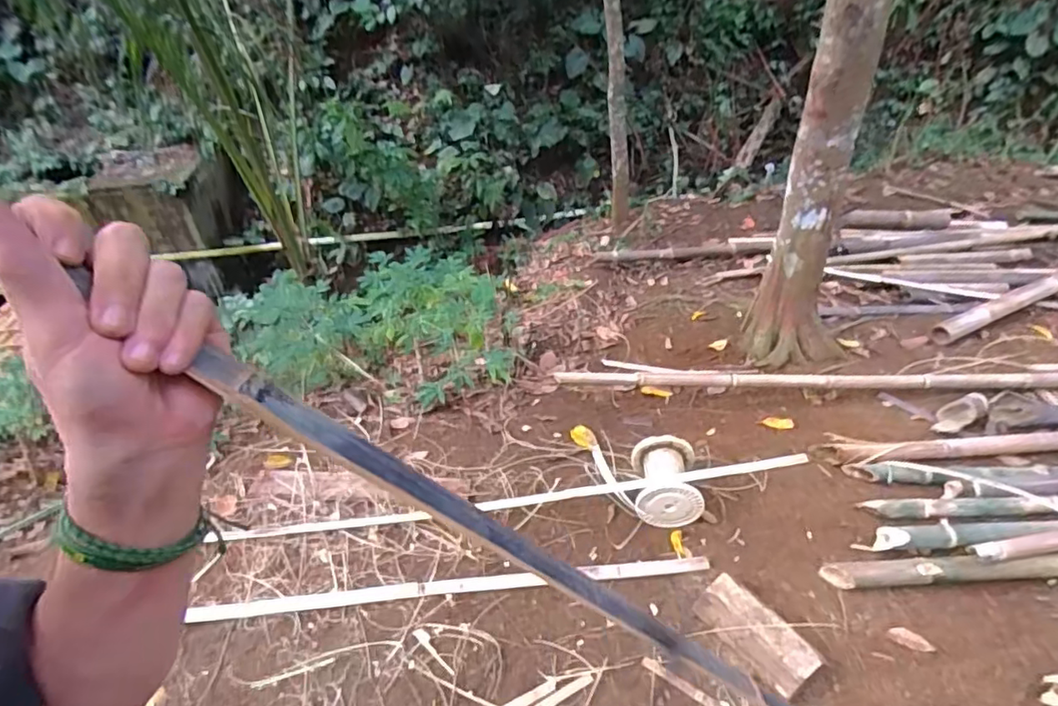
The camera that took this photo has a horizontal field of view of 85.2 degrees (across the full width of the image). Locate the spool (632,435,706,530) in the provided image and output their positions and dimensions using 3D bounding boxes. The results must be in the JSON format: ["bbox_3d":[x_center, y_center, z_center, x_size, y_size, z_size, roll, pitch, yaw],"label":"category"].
[{"bbox_3d":[0.424,0.389,1.769,0.200,0.151,0.233,2,39,6],"label":"spool"}]

